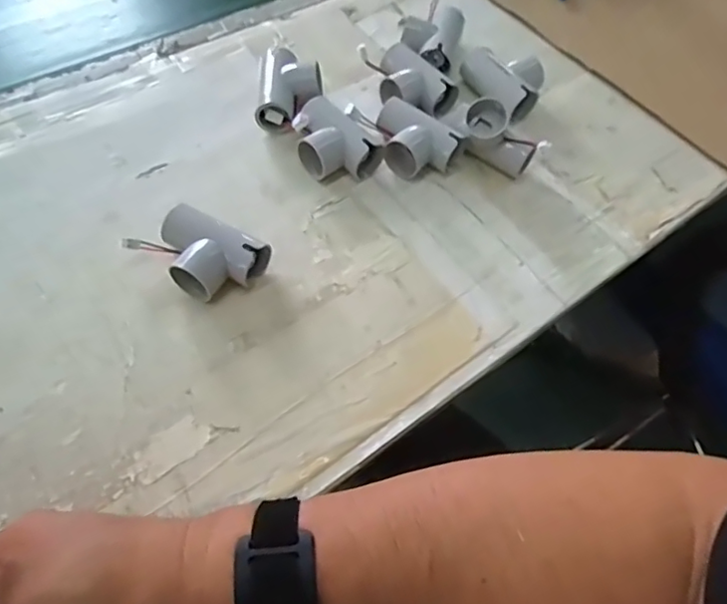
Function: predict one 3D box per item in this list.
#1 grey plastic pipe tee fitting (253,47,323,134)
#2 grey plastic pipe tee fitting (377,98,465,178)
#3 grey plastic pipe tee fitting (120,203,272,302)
[{"bbox_3d":[-0.064,-0.183,0.502,0.054,0.035,0.072,6,58,-3],"label":"grey plastic pipe tee fitting"},{"bbox_3d":[0.040,-0.138,0.488,0.072,0.032,0.046,38,64,21],"label":"grey plastic pipe tee fitting"},{"bbox_3d":[-0.116,-0.034,0.413,0.086,0.035,0.054,29,60,11],"label":"grey plastic pipe tee fitting"}]

